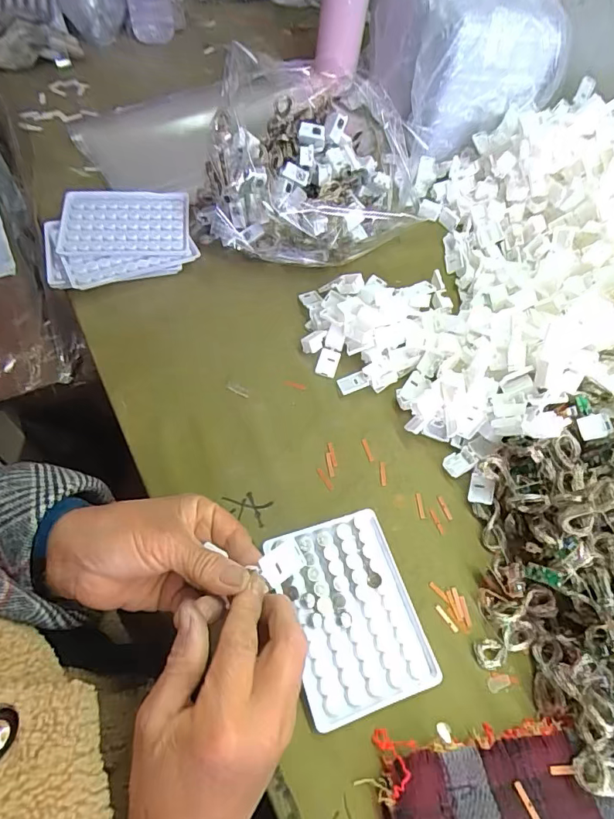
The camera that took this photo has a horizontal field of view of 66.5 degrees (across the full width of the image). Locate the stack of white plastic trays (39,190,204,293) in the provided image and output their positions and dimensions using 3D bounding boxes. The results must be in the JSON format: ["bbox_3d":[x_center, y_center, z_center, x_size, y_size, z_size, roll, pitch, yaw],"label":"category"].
[{"bbox_3d":[-0.198,-0.183,0.497,0.149,0.017,0.125,-11,65,-11],"label":"stack of white plastic trays"}]

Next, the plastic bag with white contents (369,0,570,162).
[{"bbox_3d":[0.199,-0.471,0.598,0.181,0.173,0.211,-4,60,-9],"label":"plastic bag with white contents"}]

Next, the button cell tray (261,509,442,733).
[{"bbox_3d":[0.032,0.146,0.343,0.093,0.012,0.128,-14,62,-14],"label":"button cell tray"}]

